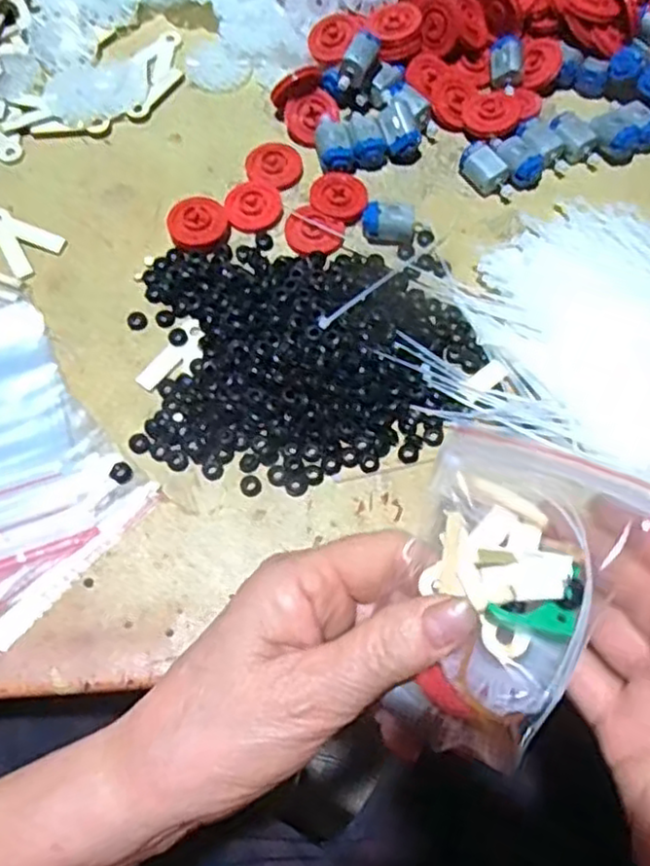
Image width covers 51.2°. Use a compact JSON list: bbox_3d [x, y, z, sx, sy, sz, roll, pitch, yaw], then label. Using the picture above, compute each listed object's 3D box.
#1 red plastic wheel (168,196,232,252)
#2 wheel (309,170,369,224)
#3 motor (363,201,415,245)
[{"bbox_3d":[-0.069,-0.115,0.371,0.032,0.008,0.031,0,69,0],"label":"red plastic wheel"},{"bbox_3d":[0.009,-0.135,0.383,0.030,0.007,0.032,0,69,0],"label":"wheel"},{"bbox_3d":[0.035,-0.115,0.370,0.028,0.014,0.017,2,69,1],"label":"motor"}]

